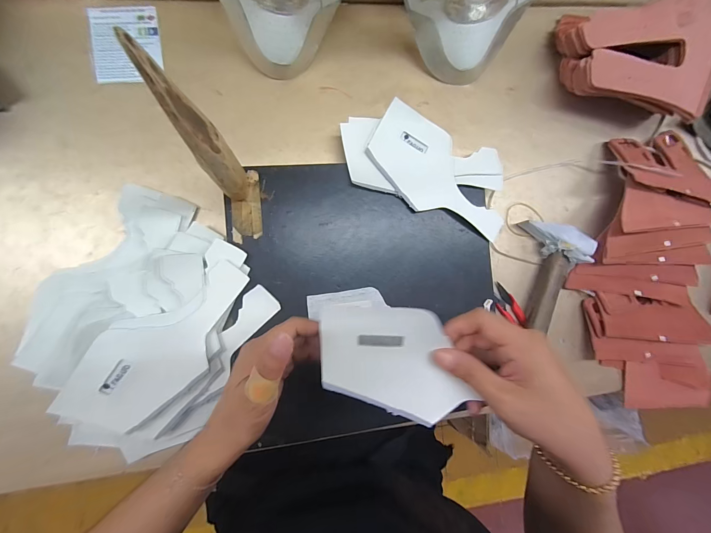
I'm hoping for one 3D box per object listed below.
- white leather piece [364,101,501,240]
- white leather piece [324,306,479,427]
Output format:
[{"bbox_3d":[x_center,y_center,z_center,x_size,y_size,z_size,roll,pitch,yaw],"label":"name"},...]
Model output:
[{"bbox_3d":[0.094,-0.100,0.364,0.085,0.015,0.190,-40,92,-6],"label":"white leather piece"},{"bbox_3d":[0.030,0.077,0.244,0.110,0.007,0.090,0,99,3],"label":"white leather piece"}]

